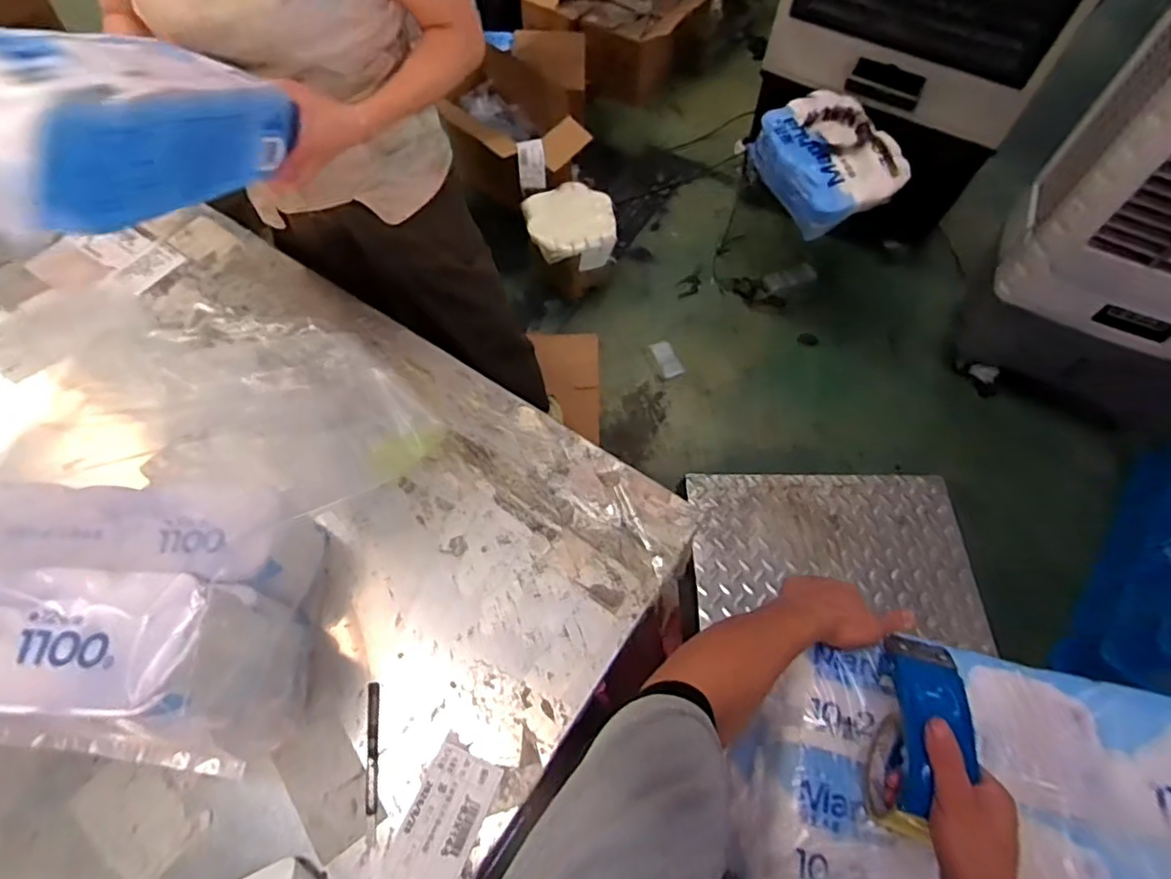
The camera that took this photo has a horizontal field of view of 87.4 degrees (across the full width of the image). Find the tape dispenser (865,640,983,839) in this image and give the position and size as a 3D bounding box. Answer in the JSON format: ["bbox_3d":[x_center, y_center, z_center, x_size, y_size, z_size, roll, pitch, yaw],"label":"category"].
[{"bbox_3d":[0.295,0.256,0.543,0.054,0.105,0.163,17,63,6],"label":"tape dispenser"}]

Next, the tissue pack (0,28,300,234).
[{"bbox_3d":[-0.413,-0.292,0.567,0.111,0.130,0.403,7,27,1],"label":"tissue pack"}]

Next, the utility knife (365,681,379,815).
[{"bbox_3d":[-0.232,0.334,0.669,0.013,0.006,0.128,-7,63,-6],"label":"utility knife"}]

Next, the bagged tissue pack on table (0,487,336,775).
[{"bbox_3d":[-0.530,0.161,0.599,0.450,0.256,0.248,5,62,0],"label":"bagged tissue pack on table"}]

